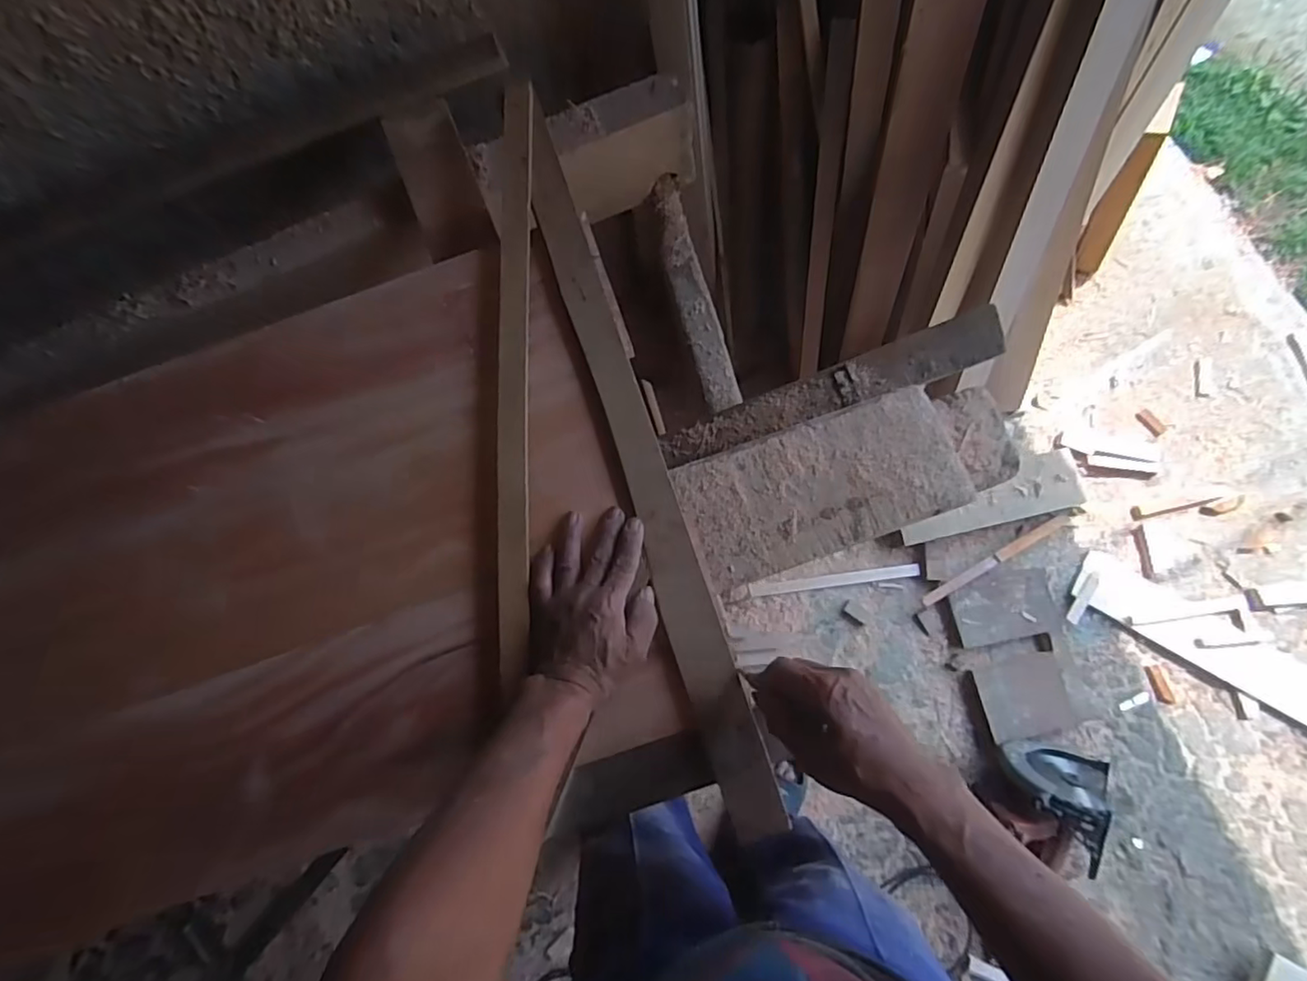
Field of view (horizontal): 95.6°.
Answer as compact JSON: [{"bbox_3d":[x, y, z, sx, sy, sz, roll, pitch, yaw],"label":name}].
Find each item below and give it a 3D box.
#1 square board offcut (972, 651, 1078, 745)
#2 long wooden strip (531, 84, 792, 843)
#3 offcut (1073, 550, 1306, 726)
[{"bbox_3d":[0.741,0.414,1.183,0.168,0.027,0.147,-14,76,2],"label":"square board offcut"},{"bbox_3d":[-0.014,-0.042,0.568,0.048,0.014,0.712,-18,81,-3],"label":"long wooden strip"},{"bbox_3d":[1.167,0.329,1.177,0.649,0.019,0.122,31,81,11],"label":"offcut"}]

